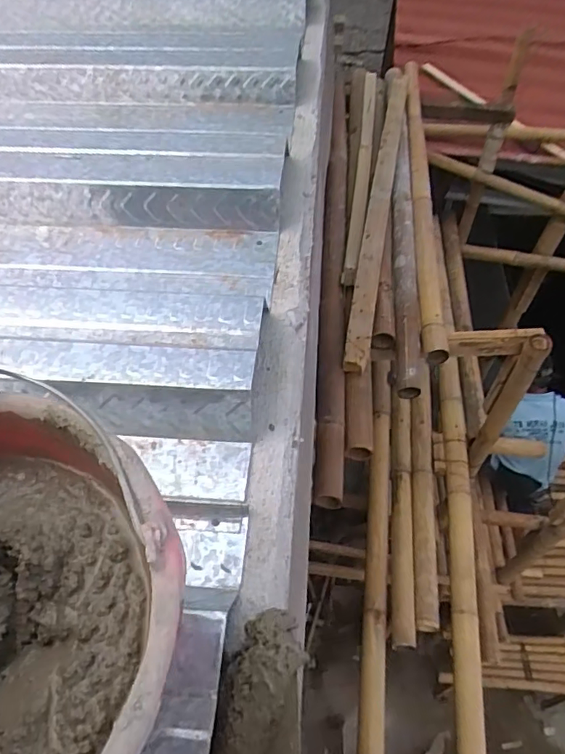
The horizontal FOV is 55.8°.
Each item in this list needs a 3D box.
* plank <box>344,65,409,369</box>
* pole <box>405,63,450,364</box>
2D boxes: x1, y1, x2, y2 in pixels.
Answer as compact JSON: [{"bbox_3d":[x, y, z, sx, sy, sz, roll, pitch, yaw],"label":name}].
[{"bbox_3d":[0.282,-0.546,1.523,0.062,0.054,1.294,9,54,8],"label":"plank"},{"bbox_3d":[0.417,-0.588,1.591,0.069,0.085,1.308,4,54,4],"label":"pole"}]

